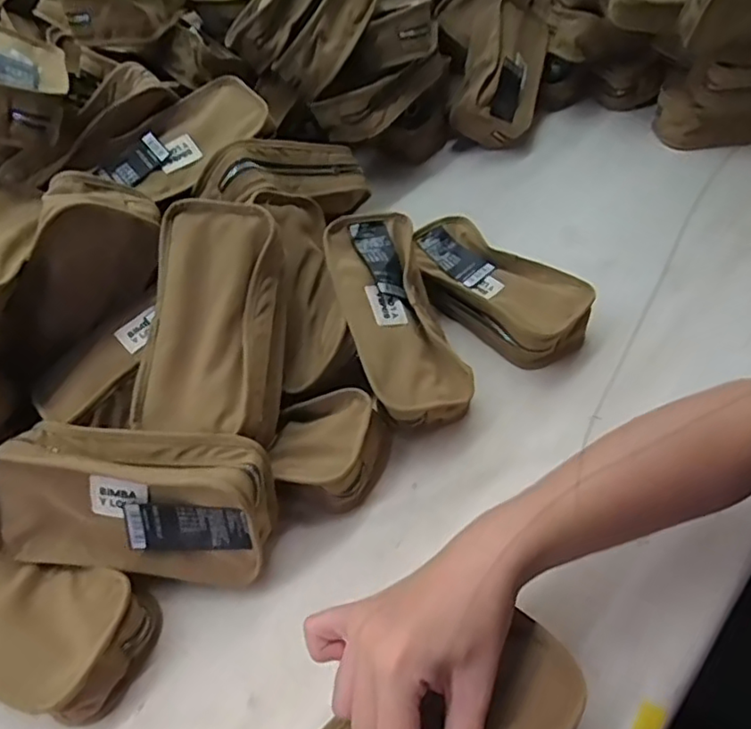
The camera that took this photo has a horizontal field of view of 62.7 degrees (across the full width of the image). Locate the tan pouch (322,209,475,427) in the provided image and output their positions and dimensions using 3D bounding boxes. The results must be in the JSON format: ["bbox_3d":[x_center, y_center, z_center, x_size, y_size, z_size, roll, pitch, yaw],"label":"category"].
[{"bbox_3d":[0.015,-0.040,0.520,0.088,0.056,0.196,-14,65,-10],"label":"tan pouch"}]

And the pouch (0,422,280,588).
[{"bbox_3d":[-0.166,0.094,0.419,0.191,0.091,0.053,3,27,4],"label":"pouch"}]

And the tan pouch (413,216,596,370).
[{"bbox_3d":[0.110,-0.072,0.582,0.081,0.053,0.185,-35,54,-26],"label":"tan pouch"}]

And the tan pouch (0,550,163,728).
[{"bbox_3d":[-0.240,0.154,0.402,0.193,0.051,0.085,17,51,19],"label":"tan pouch"}]

